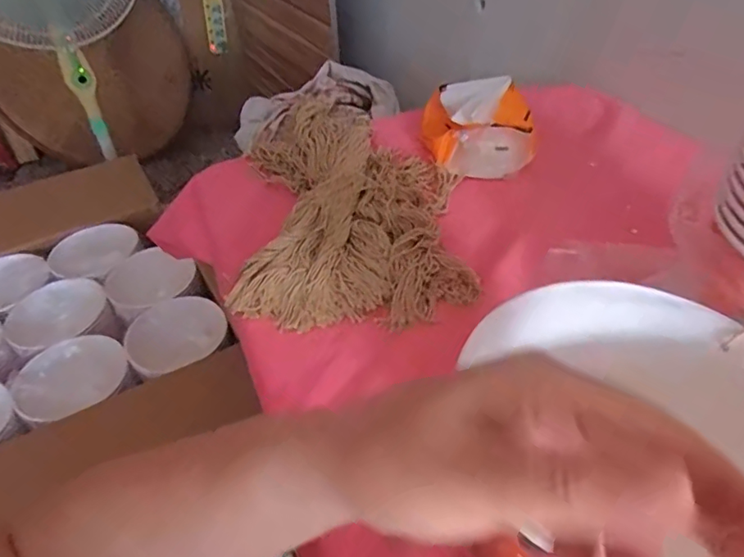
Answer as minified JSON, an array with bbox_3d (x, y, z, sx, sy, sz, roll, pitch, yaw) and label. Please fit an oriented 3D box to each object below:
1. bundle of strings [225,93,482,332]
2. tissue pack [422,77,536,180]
[{"bbox_3d":[-0.025,-0.087,0.557,0.227,0.055,0.328,-6,42,-2],"label":"bundle of strings"},{"bbox_3d":[0.126,-0.189,0.633,0.122,0.072,0.130,0,42,4],"label":"tissue pack"}]

